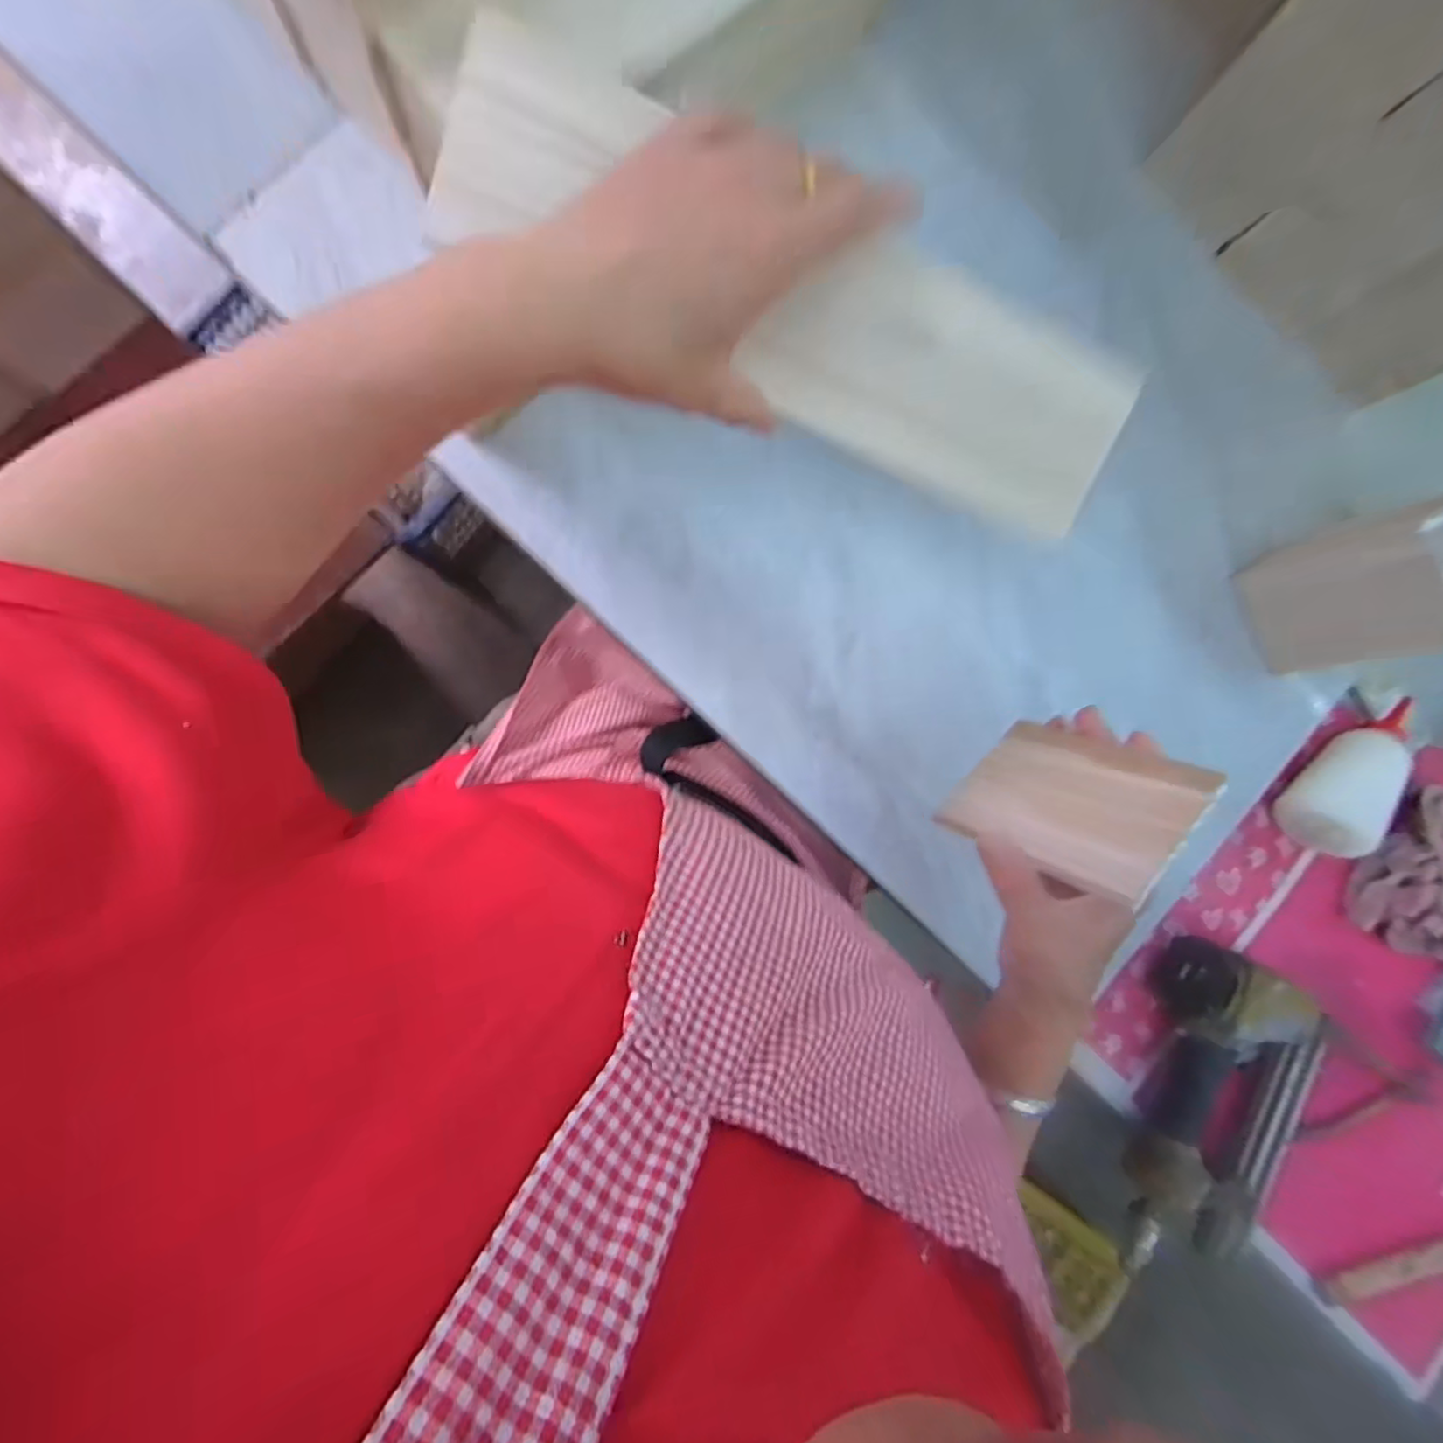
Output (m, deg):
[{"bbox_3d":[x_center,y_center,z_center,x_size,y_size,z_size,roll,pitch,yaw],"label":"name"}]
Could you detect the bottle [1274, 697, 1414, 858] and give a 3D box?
[{"bbox_3d":[0.510,0.035,0.524,0.052,0.049,0.150,33,86,-8],"label":"bottle"}]

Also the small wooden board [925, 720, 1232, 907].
[{"bbox_3d":[0.181,0.040,0.344,0.082,0.106,0.009,-46,129,-16],"label":"small wooden board"}]

